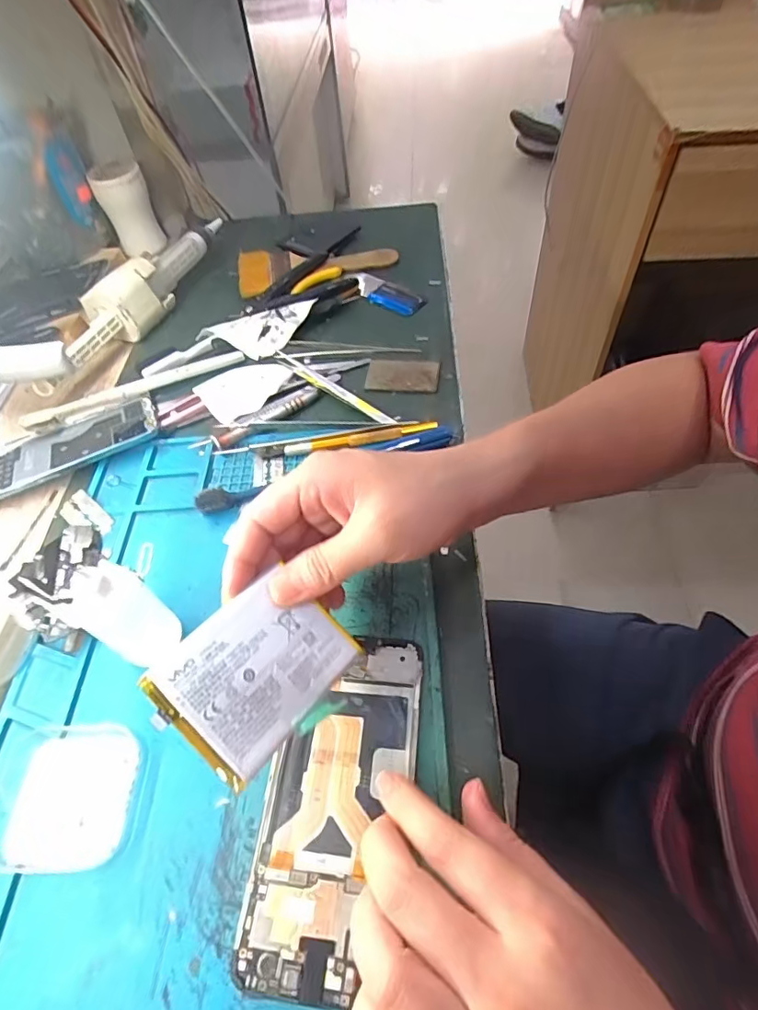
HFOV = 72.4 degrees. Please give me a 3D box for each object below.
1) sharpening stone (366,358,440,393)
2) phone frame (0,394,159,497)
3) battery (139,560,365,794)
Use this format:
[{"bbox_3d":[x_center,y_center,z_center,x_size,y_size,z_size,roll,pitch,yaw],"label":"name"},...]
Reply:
[{"bbox_3d":[0.020,-0.111,0.437,0.060,0.006,0.038,4,55,7],"label":"sharpening stone"},{"bbox_3d":[-0.255,-0.046,0.409,0.154,0.009,0.071,-24,56,-13],"label":"phone frame"},{"bbox_3d":[-0.056,0.074,0.240,0.063,0.004,0.083,46,54,0],"label":"battery"}]

